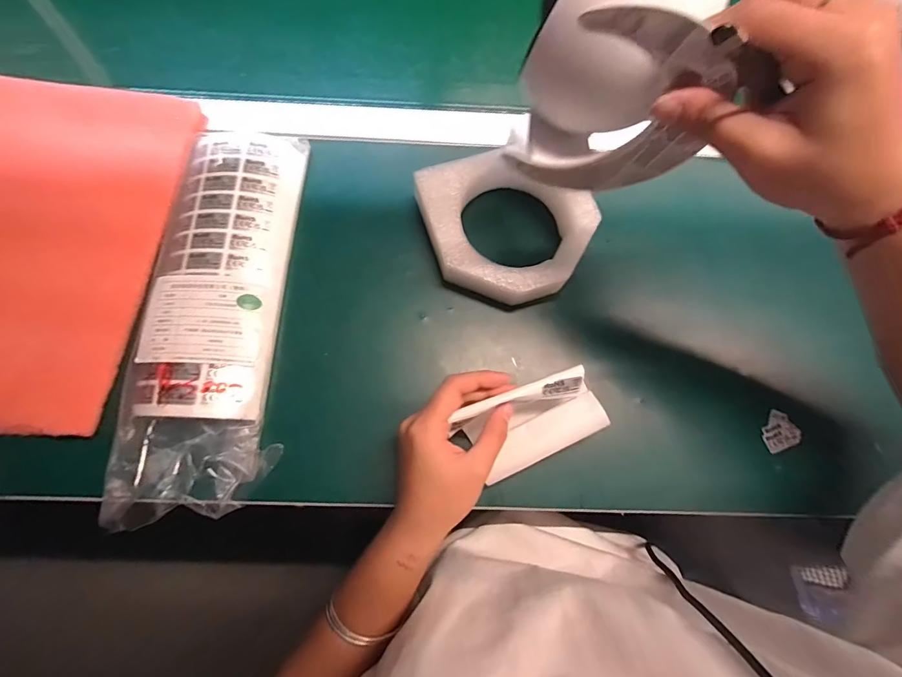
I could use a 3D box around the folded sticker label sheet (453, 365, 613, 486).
[{"bbox_3d":[0.060,0.064,0.311,0.107,0.046,0.057,-24,76,-8],"label":"folded sticker label sheet"}]

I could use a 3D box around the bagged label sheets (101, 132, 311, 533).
[{"bbox_3d":[-0.205,-0.029,0.353,0.119,0.034,0.337,0,74,-2],"label":"bagged label sheets"}]

